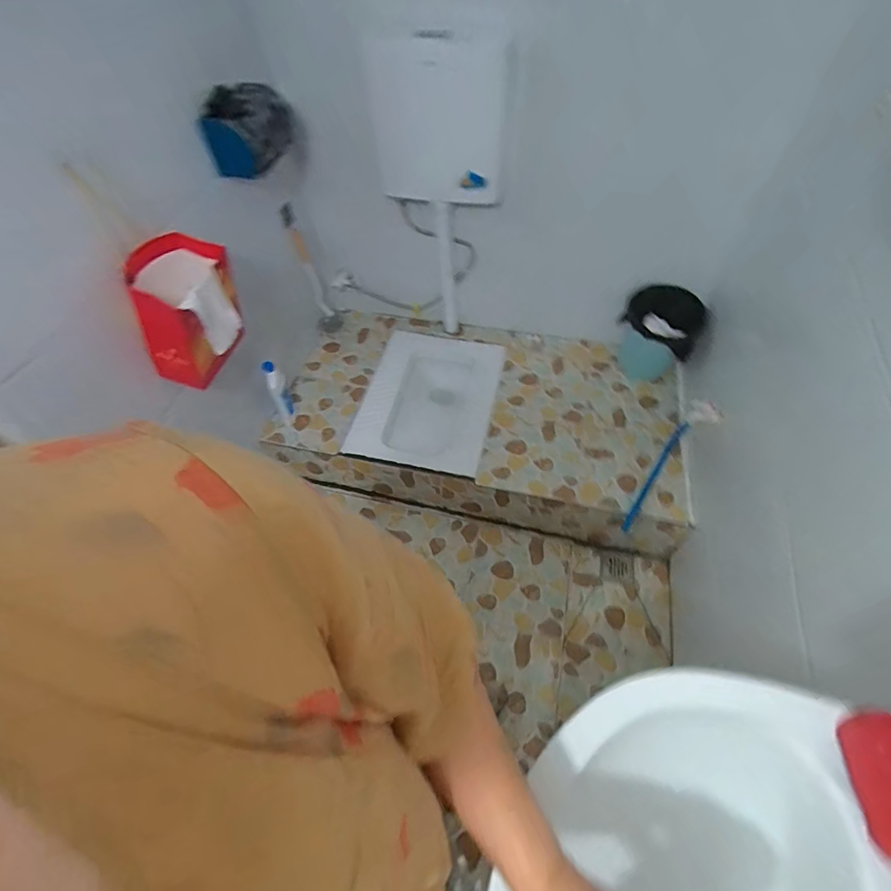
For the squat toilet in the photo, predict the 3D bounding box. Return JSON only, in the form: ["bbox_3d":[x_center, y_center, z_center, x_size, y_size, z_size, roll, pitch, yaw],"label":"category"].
[{"bbox_3d":[-0.057,-0.141,1.693,0.436,0.160,0.605,9,55,9],"label":"squat toilet"}]

